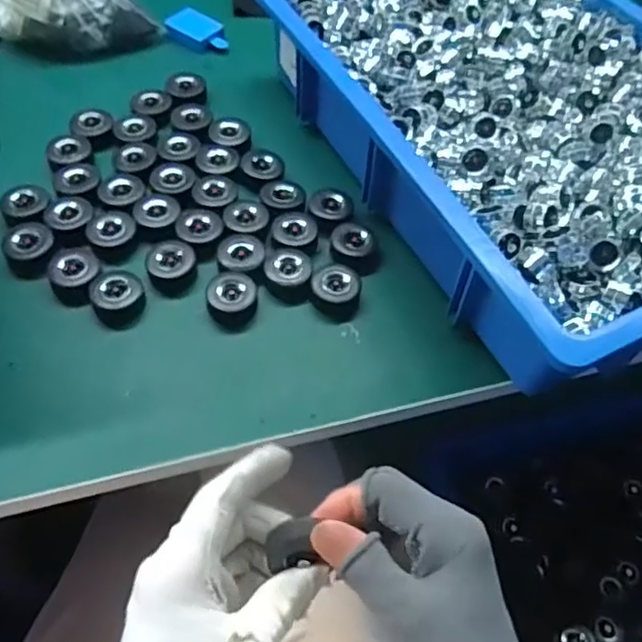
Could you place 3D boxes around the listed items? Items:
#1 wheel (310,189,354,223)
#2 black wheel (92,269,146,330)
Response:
[{"bbox_3d":[0.009,-0.097,0.517,0.036,0.009,0.029,0,58,-4],"label":"wheel"},{"bbox_3d":[-0.149,-0.017,0.460,0.037,0.017,0.042,-18,61,-15],"label":"black wheel"}]

